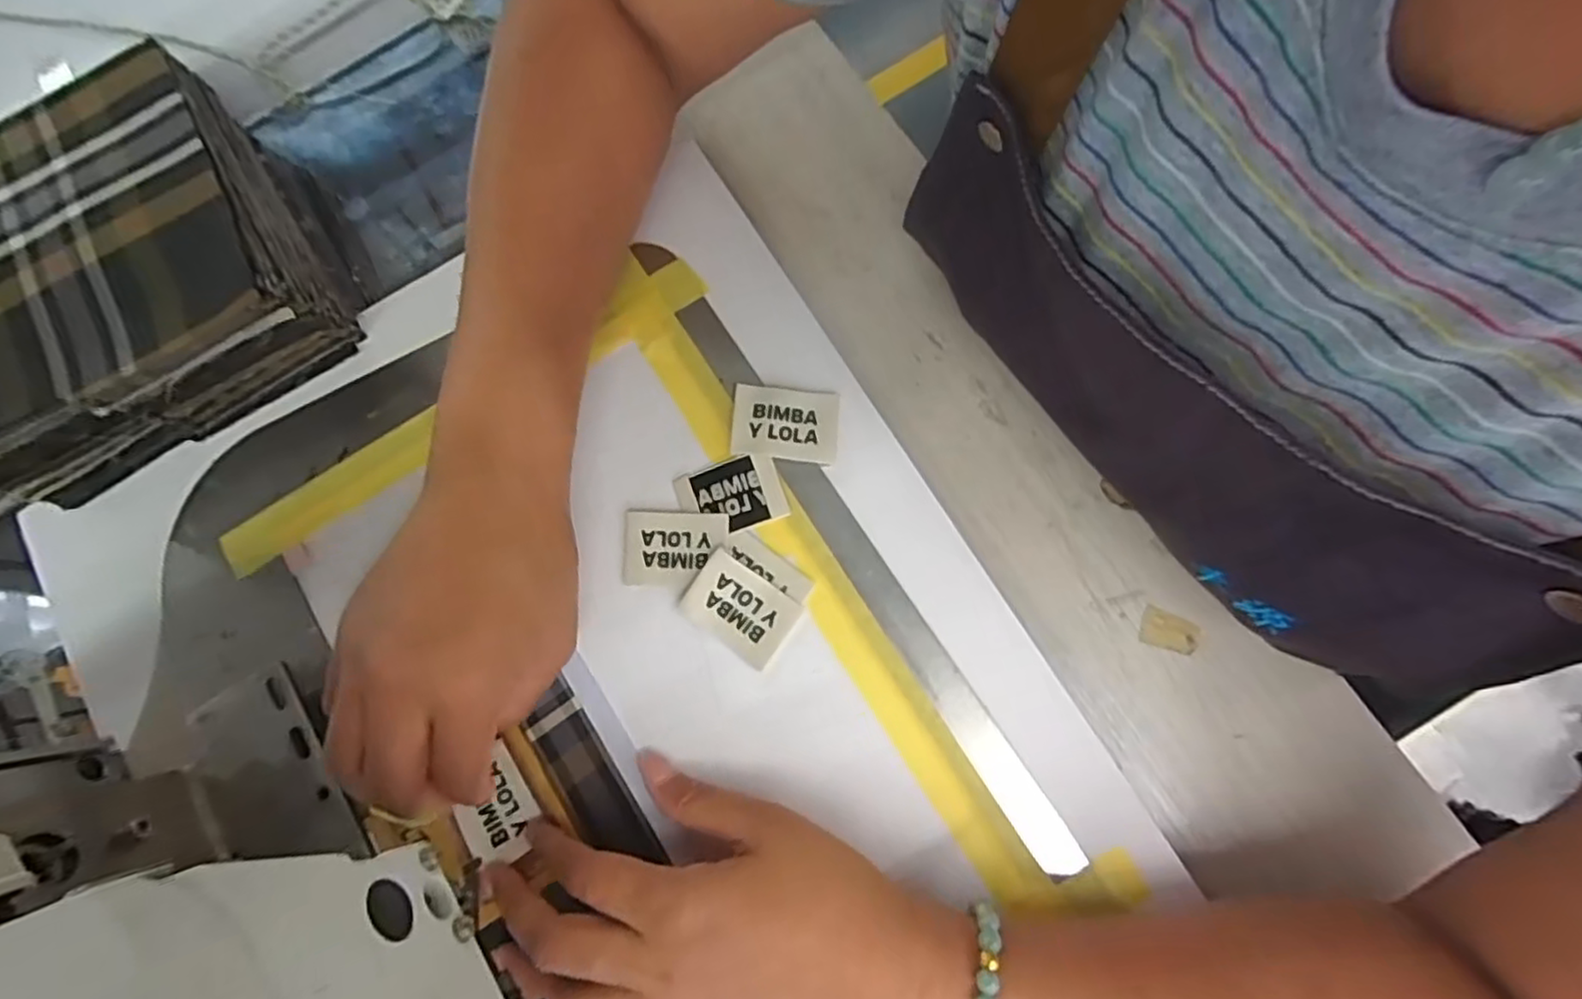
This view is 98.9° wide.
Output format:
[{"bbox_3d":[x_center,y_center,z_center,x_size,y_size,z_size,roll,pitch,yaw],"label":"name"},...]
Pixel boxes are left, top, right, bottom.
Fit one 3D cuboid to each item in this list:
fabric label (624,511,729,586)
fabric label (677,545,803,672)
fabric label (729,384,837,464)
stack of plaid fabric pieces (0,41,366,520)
[{"bbox_3d":[-0.054,0.023,0.314,0.047,0.006,0.033,1,80,4],"label":"fabric label"},{"bbox_3d":[-0.023,0.049,0.305,0.048,0.005,0.036,35,84,9],"label":"fabric label"},{"bbox_3d":[-0.003,-0.036,0.320,0.049,0.005,0.035,5,80,5],"label":"fabric label"},{"bbox_3d":[-0.325,-0.105,0.325,0.175,0.056,0.162,-32,79,-2],"label":"stack of plaid fabric pieces"}]

